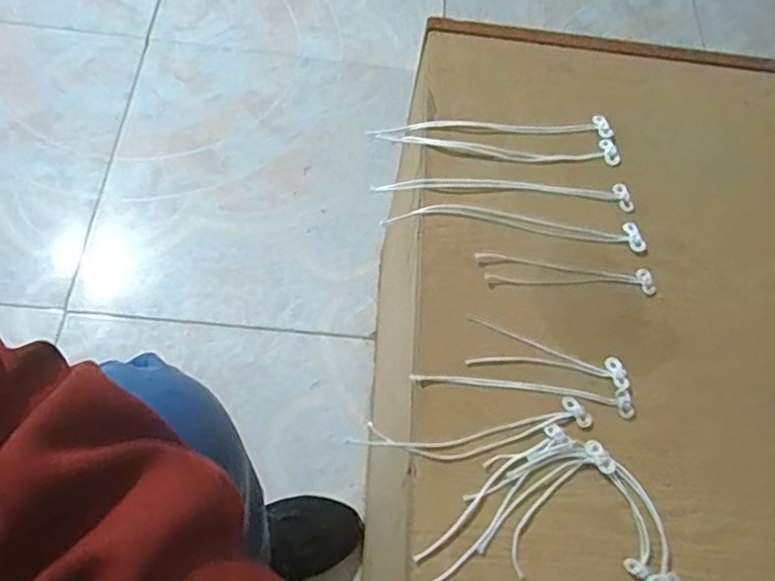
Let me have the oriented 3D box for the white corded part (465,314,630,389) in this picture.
[{"bbox_3d":[0.109,0.043,0.426,0.110,0.004,0.035,11,63,-1],"label":"white corded part"}]

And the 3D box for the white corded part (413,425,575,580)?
[{"bbox_3d":[0.066,0.128,0.379,0.126,0.004,0.023,-38,73,-21],"label":"white corded part"}]

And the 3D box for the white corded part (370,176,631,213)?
[{"bbox_3d":[0.091,-0.080,0.487,0.201,0.005,0.021,5,63,-4],"label":"white corded part"}]

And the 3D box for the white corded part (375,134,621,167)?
[{"bbox_3d":[0.091,-0.116,0.503,0.193,0.008,0.024,4,63,-4],"label":"white corded part"}]

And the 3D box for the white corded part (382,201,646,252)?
[{"bbox_3d":[0.097,-0.050,0.472,0.193,0.004,0.029,8,63,-2],"label":"white corded part"}]

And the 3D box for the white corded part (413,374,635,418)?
[{"bbox_3d":[0.090,0.066,0.413,0.147,0.006,0.015,8,63,-2],"label":"white corded part"}]

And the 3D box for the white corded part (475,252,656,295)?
[{"bbox_3d":[0.130,-0.012,0.456,0.130,0.006,0.024,6,63,-3],"label":"white corded part"}]

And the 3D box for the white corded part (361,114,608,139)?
[{"bbox_3d":[0.085,-0.136,0.514,0.199,0.009,0.023,-1,64,-6],"label":"white corded part"}]

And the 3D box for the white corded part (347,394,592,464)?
[{"bbox_3d":[0.055,0.091,0.397,0.155,0.004,0.030,-6,65,-9],"label":"white corded part"}]

